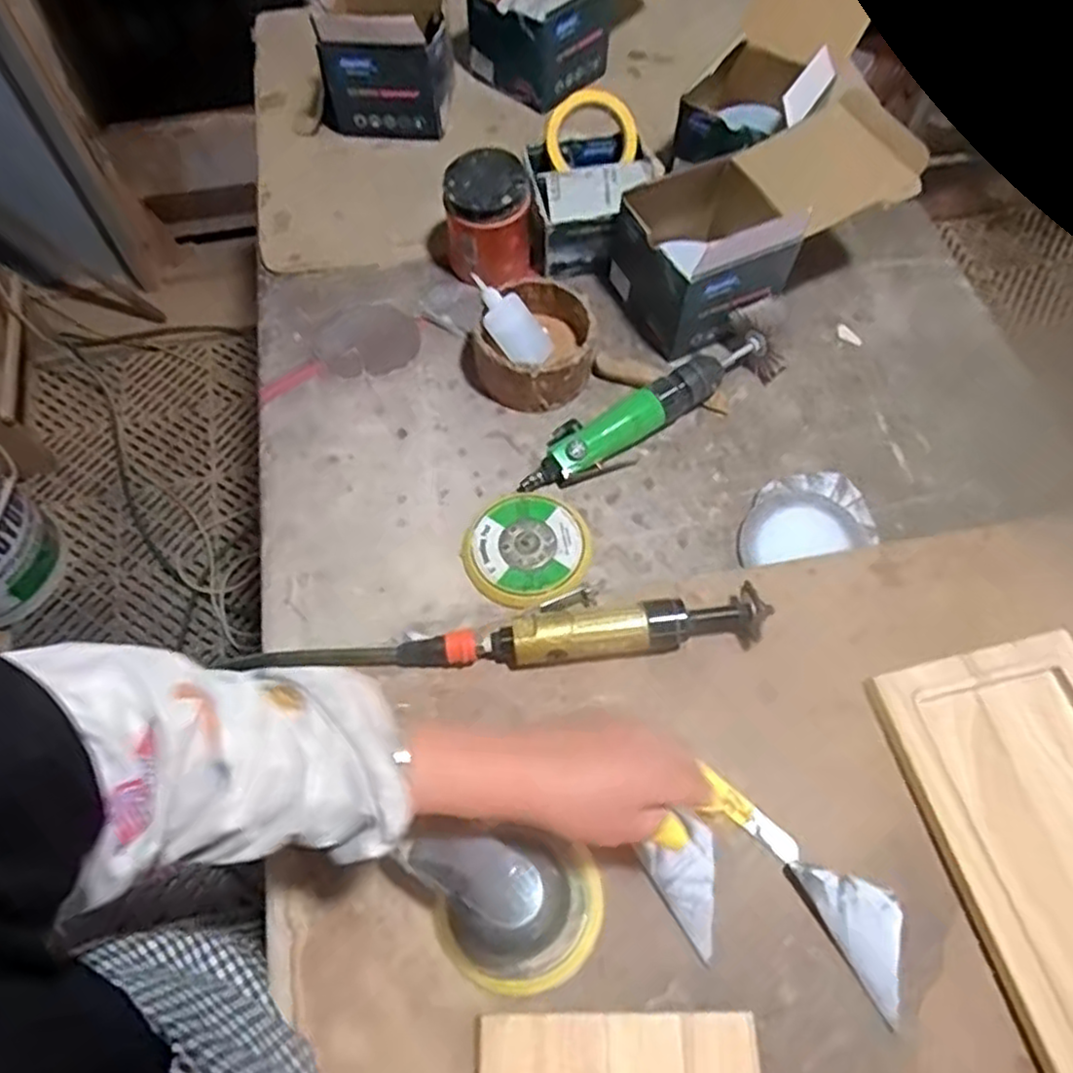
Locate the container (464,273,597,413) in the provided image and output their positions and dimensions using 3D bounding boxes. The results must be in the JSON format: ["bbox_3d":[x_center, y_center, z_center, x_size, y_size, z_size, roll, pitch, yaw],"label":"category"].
[{"bbox_3d":[-0.004,-0.189,0.737,0.125,0.067,0.115,-25,65,-16],"label":"container"}]

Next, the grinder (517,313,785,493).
[{"bbox_3d":[0.113,-0.126,0.709,0.287,0.051,0.060,-30,67,-18],"label":"grinder"}]

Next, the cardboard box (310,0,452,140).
[{"bbox_3d":[-0.188,-0.582,0.900,0.161,0.143,0.118,0,62,-2],"label":"cardboard box"}]

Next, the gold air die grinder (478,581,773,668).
[{"bbox_3d":[0.072,0.067,0.605,0.228,0.039,0.059,-4,61,-5],"label":"gold air die grinder"}]

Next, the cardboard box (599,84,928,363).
[{"bbox_3d":[0.226,-0.317,0.760,0.266,0.158,0.148,-22,64,-15],"label":"cardboard box"}]

